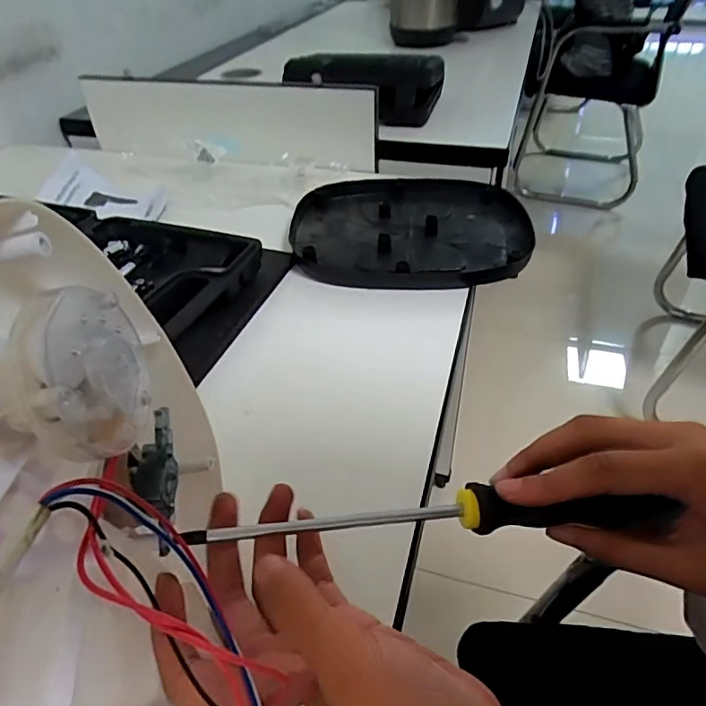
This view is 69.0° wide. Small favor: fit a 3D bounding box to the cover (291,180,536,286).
[{"bbox_3d":[0.056,-0.124,0.503,0.223,0.024,0.195,1,41,3],"label":"cover"}]

